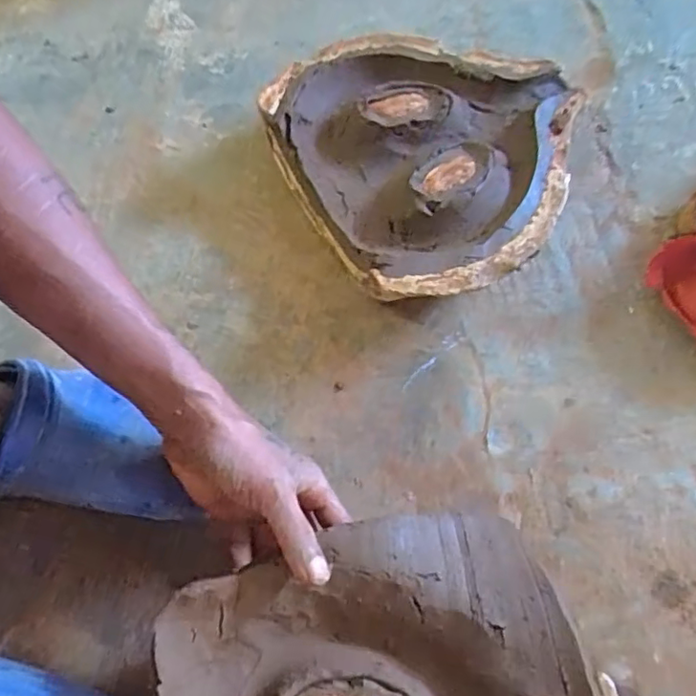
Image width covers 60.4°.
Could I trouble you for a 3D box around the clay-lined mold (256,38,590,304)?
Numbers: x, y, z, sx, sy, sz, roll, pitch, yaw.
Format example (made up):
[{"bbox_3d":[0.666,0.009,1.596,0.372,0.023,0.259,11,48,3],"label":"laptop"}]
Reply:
[{"bbox_3d":[0.080,-0.172,0.545,0.247,0.069,0.266,-2,67,4],"label":"clay-lined mold"}]

